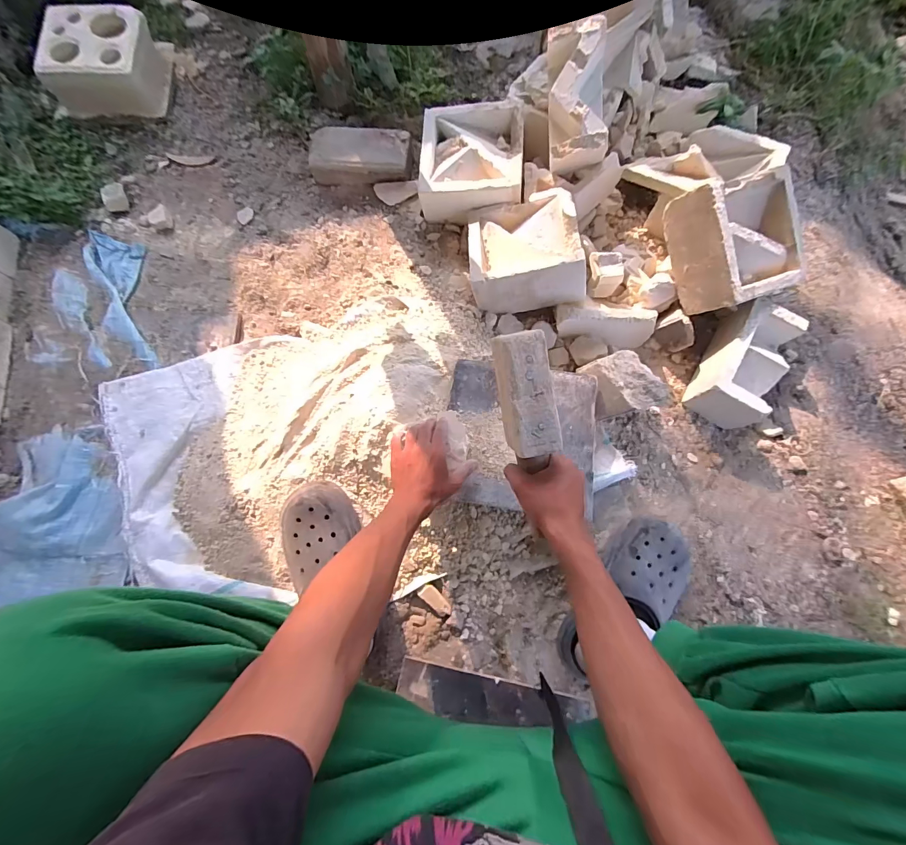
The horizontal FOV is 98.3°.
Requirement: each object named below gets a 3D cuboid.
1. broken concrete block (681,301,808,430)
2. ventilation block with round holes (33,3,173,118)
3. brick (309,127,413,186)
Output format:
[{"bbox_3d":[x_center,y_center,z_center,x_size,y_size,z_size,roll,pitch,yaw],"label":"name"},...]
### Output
[{"bbox_3d":[0.522,-0.106,0.703,0.101,0.102,0.208,31,78,8],"label":"broken concrete block"},{"bbox_3d":[-0.824,-0.855,0.931,0.232,0.100,0.221,-2,76,0],"label":"ventilation block with round holes"},{"bbox_3d":[-0.202,-0.580,0.862,0.218,0.066,0.115,7,76,2],"label":"brick"}]

